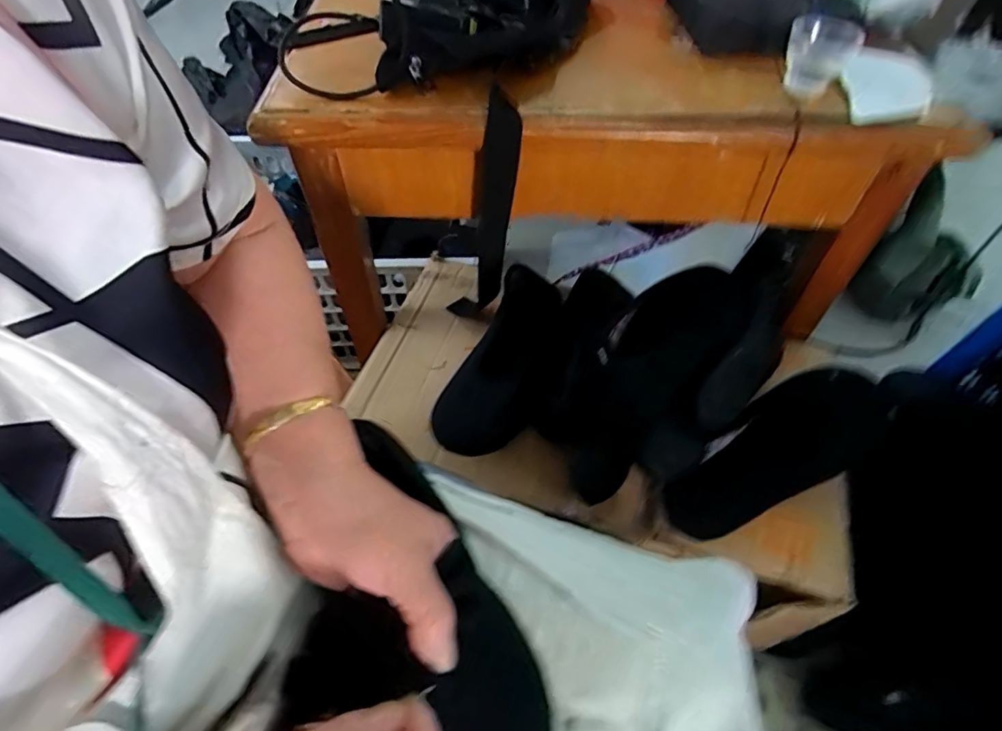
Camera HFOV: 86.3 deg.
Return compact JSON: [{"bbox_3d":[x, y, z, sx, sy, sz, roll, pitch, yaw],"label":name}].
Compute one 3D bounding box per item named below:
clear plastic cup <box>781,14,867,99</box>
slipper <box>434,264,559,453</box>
[{"bbox_3d":[0.270,-0.266,0.455,0.054,0.047,0.047,29,59,18],"label":"clear plastic cup"},{"bbox_3d":[0.008,-0.010,0.583,0.091,0.040,0.234,19,57,12],"label":"slipper"}]

